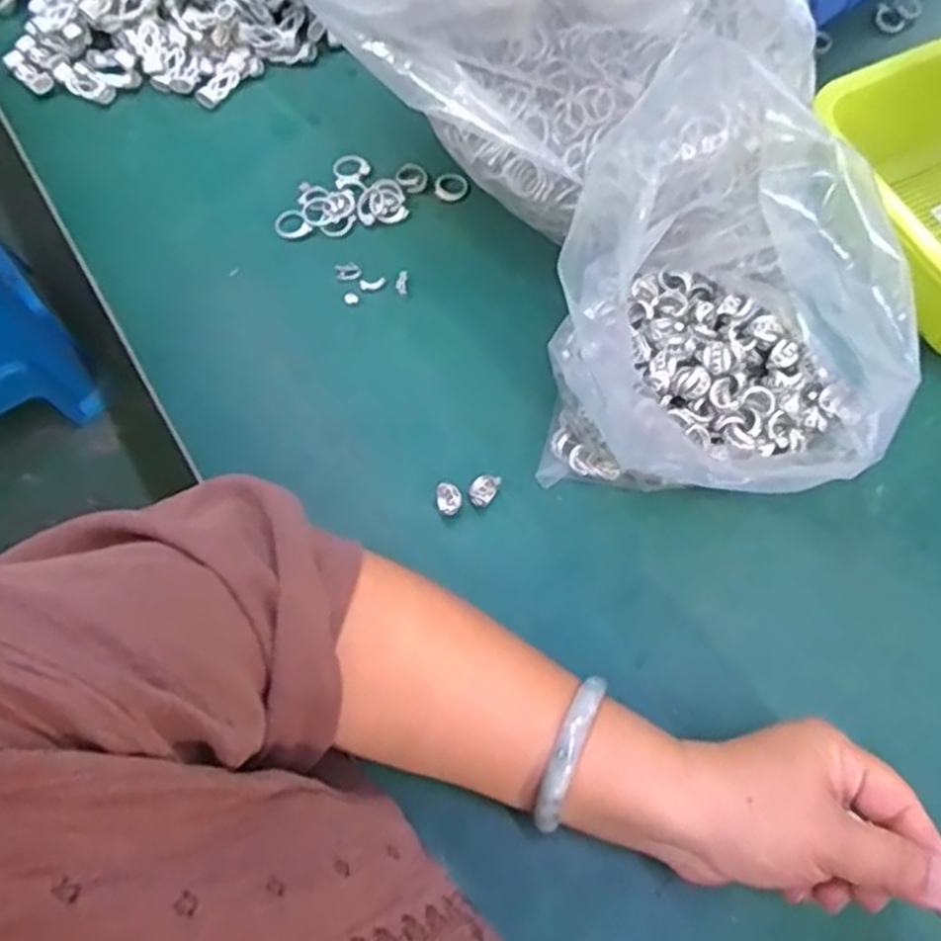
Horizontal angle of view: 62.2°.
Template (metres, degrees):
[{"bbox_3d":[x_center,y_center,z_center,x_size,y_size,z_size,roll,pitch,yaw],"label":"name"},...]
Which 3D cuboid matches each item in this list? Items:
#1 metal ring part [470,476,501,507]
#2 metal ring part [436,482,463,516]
[{"bbox_3d":[0.008,0.011,0.441,0.014,0.008,0.020,28,69,12],"label":"metal ring part"},{"bbox_3d":[-0.012,0.016,0.434,0.014,0.006,0.019,-5,67,-2],"label":"metal ring part"}]

